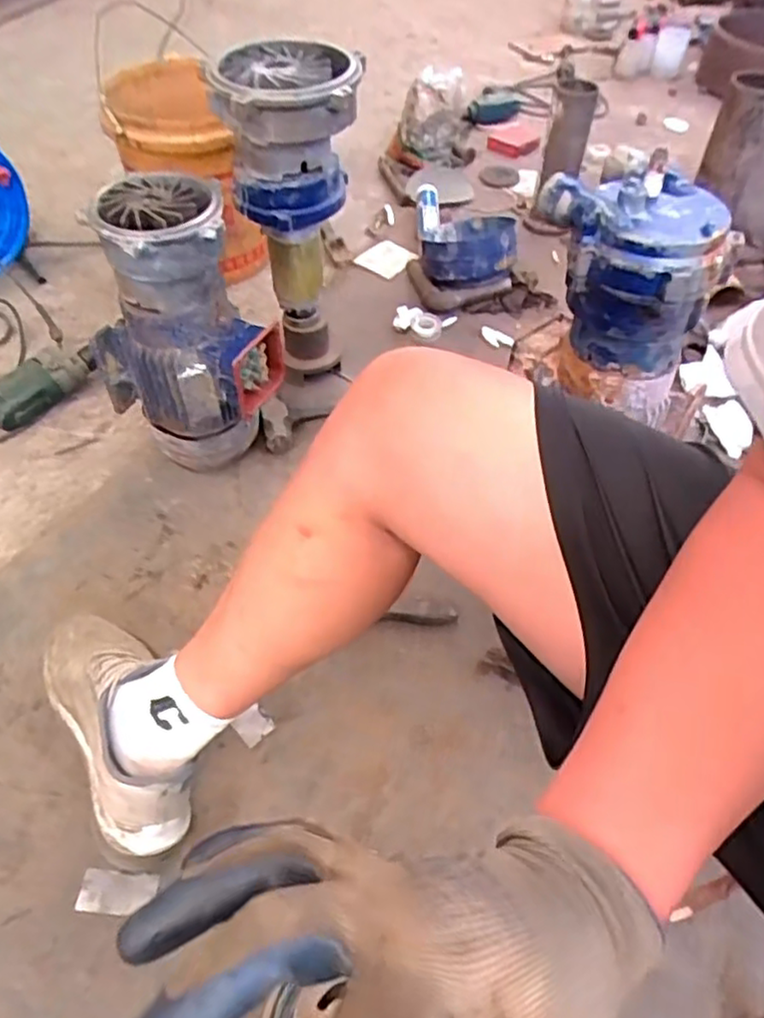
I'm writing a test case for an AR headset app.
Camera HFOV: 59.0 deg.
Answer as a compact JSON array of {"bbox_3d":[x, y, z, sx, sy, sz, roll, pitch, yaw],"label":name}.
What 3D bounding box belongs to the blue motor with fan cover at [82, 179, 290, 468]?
[{"bbox_3d":[-0.269,-0.238,0.937,0.210,0.364,0.166,30,58,19],"label":"blue motor with fan cover"}]

